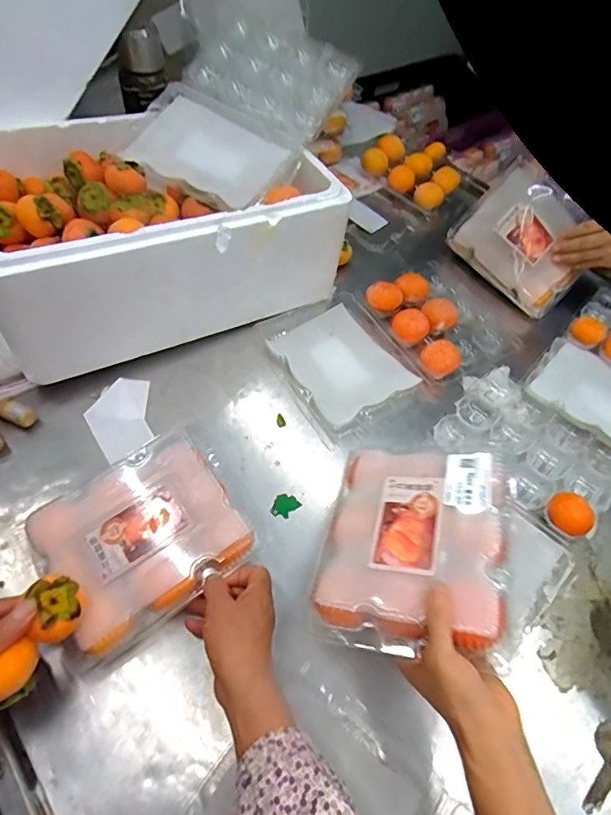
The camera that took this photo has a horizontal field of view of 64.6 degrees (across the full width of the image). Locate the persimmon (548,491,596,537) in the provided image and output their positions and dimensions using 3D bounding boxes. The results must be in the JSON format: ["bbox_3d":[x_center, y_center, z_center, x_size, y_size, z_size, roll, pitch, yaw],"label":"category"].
[{"bbox_3d":[0.313,0.131,0.577,0.051,0.039,0.050,3,55,-4],"label":"persimmon"}]

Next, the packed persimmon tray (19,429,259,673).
[{"bbox_3d":[-0.167,0.130,0.498,0.191,0.044,0.164,-28,62,-22],"label":"packed persimmon tray"}]

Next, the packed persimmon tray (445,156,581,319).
[{"bbox_3d":[0.353,-0.269,0.781,0.205,0.162,0.047,48,32,11],"label":"packed persimmon tray"}]

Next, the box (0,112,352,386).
[{"bbox_3d":[-0.196,-0.227,0.676,0.443,0.207,0.284,-24,61,-20],"label":"box"}]

